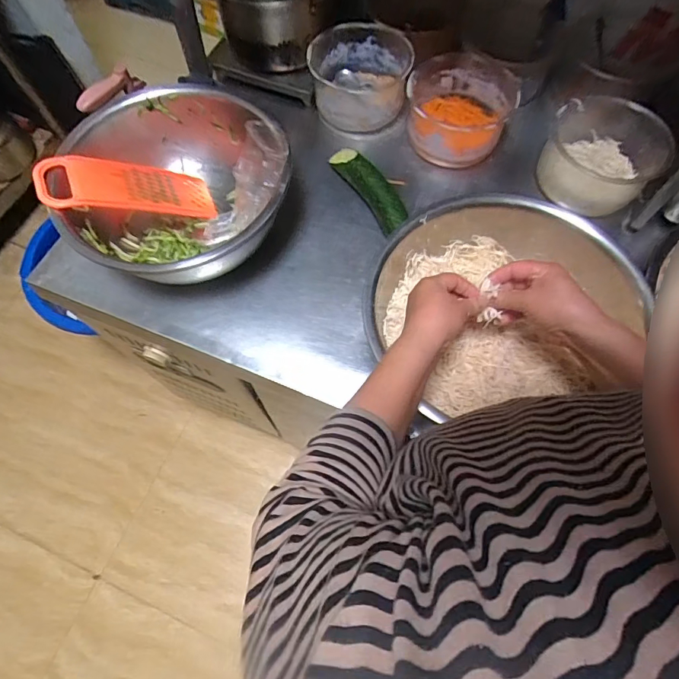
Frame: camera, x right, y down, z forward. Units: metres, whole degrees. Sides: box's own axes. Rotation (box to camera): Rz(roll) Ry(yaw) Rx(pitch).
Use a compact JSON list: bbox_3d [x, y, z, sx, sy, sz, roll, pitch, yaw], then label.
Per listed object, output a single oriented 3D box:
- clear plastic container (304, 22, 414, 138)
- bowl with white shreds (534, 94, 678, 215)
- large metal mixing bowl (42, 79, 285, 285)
[{"bbox_3d":[0.036,-0.459,0.781,0.172,0.086,0.161,3,67,2],"label":"clear plastic container"},{"bbox_3d":[0.413,-0.289,0.698,0.168,0.089,0.154,0,67,1],"label":"bowl with white shreds"},{"bbox_3d":[-0.235,-0.220,0.665,0.315,0.138,0.315,0,67,1],"label":"large metal mixing bowl"}]

